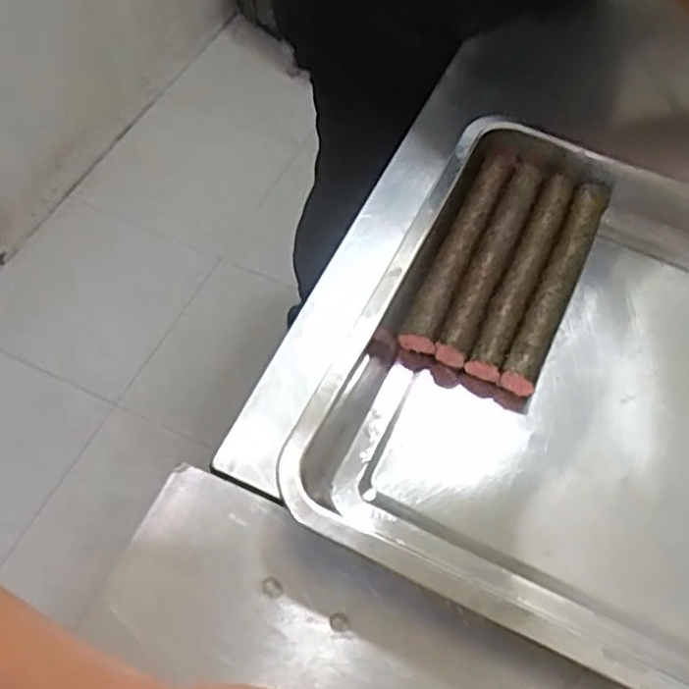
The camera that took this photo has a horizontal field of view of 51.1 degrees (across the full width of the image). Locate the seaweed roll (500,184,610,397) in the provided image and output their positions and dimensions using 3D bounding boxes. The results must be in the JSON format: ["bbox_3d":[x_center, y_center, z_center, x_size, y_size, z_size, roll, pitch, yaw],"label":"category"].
[{"bbox_3d":[0.163,-0.047,0.547,0.028,0.030,0.194,25,60,11],"label":"seaweed roll"}]

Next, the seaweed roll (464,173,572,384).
[{"bbox_3d":[0.137,-0.057,0.552,0.024,0.027,0.193,23,59,10],"label":"seaweed roll"}]

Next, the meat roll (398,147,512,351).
[{"bbox_3d":[0.089,-0.077,0.562,0.028,0.024,0.196,22,59,9],"label":"meat roll"}]

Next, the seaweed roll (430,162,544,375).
[{"bbox_3d":[0.113,-0.067,0.557,0.028,0.020,0.196,23,59,10],"label":"seaweed roll"}]

